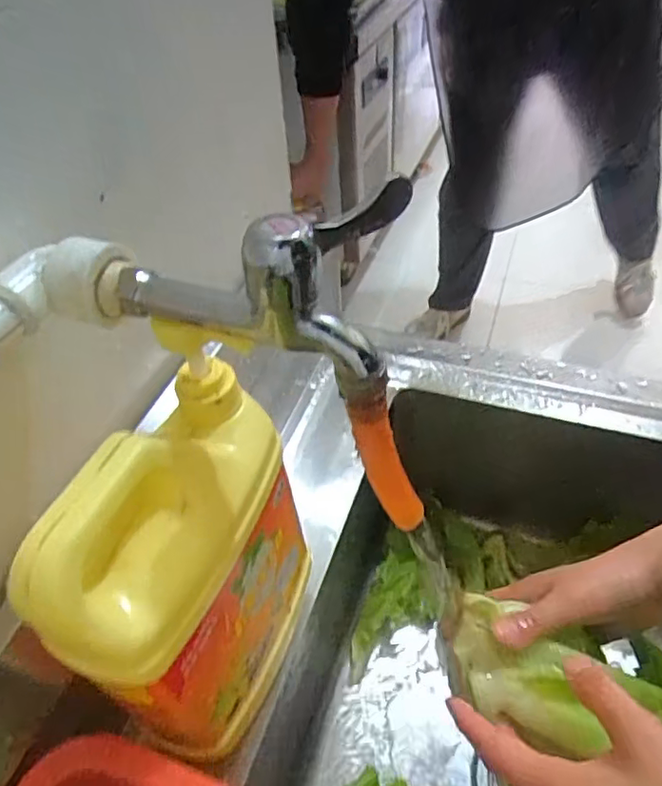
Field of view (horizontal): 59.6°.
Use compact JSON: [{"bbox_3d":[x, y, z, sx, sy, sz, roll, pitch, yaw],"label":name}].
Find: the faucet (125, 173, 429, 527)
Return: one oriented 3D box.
[{"bbox_3d":[-0.019,-0.017,0.270,0.145,0.148,0.053,15,49,17],"label":"faucet"}]

